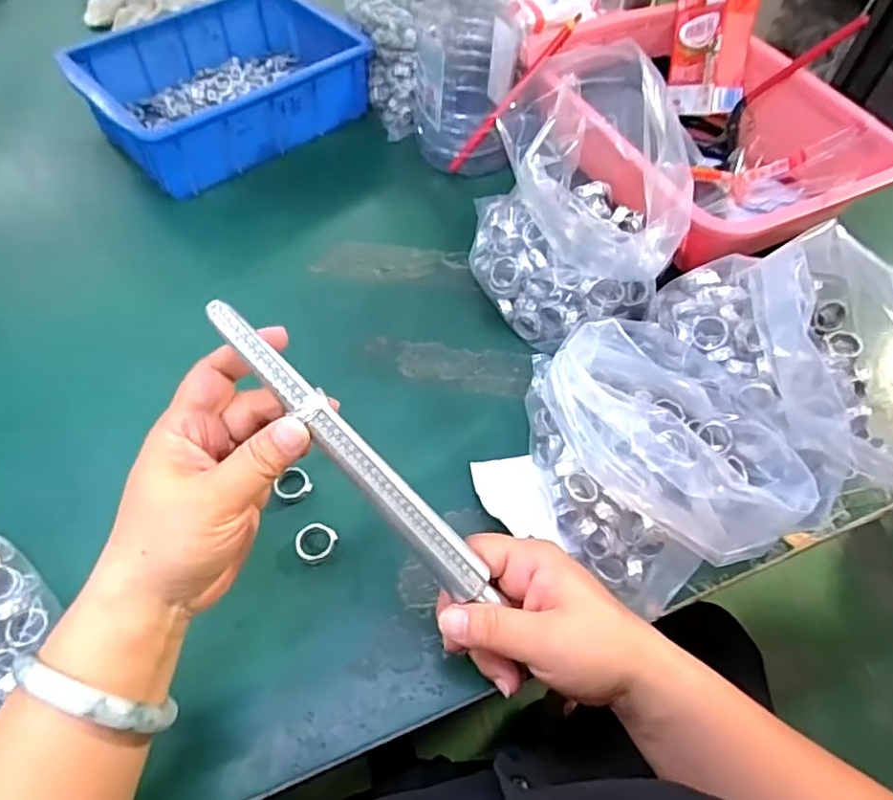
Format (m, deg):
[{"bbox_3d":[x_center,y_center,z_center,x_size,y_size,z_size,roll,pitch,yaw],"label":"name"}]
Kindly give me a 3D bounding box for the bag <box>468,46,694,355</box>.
[{"bbox_3d":[0.093,-0.150,0.441,0.129,0.172,0.158,-14,58,-12],"label":"bag"}]

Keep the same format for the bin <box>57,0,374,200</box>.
[{"bbox_3d":[-0.209,-0.304,0.590,0.242,0.080,0.168,-37,65,-24],"label":"bin"}]

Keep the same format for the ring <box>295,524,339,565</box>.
[{"bbox_3d":[-0.081,0.087,0.370,0.024,0.006,0.023,1,56,-2],"label":"ring"}]

